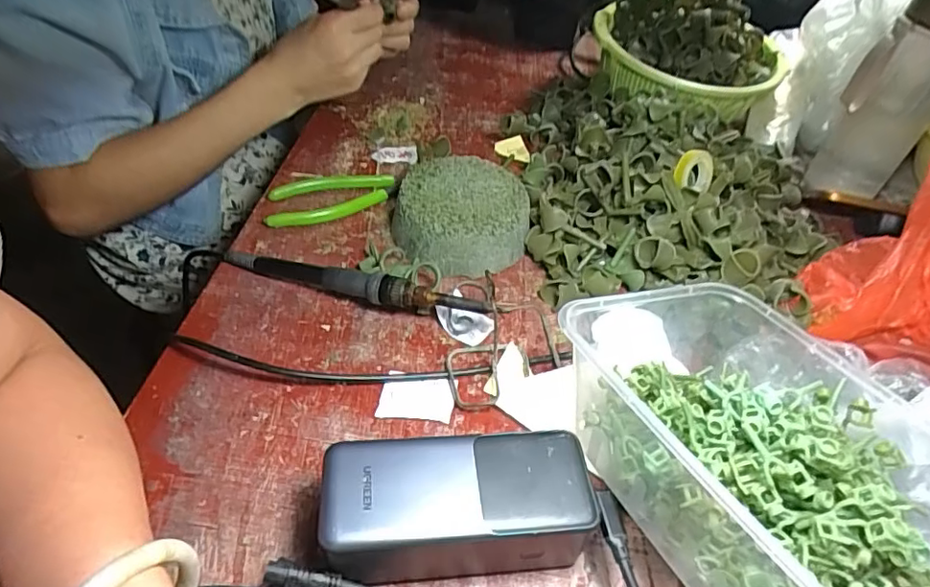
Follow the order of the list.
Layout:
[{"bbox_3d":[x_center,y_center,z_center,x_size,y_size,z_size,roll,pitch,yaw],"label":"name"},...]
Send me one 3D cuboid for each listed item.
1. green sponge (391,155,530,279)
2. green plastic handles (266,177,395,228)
[{"bbox_3d":[-0.002,-0.065,0.447,0.103,0.046,0.102,5,46,-1],"label":"green sponge"},{"bbox_3d":[-0.114,-0.081,0.471,0.110,0.012,0.050,-18,50,-21],"label":"green plastic handles"}]

